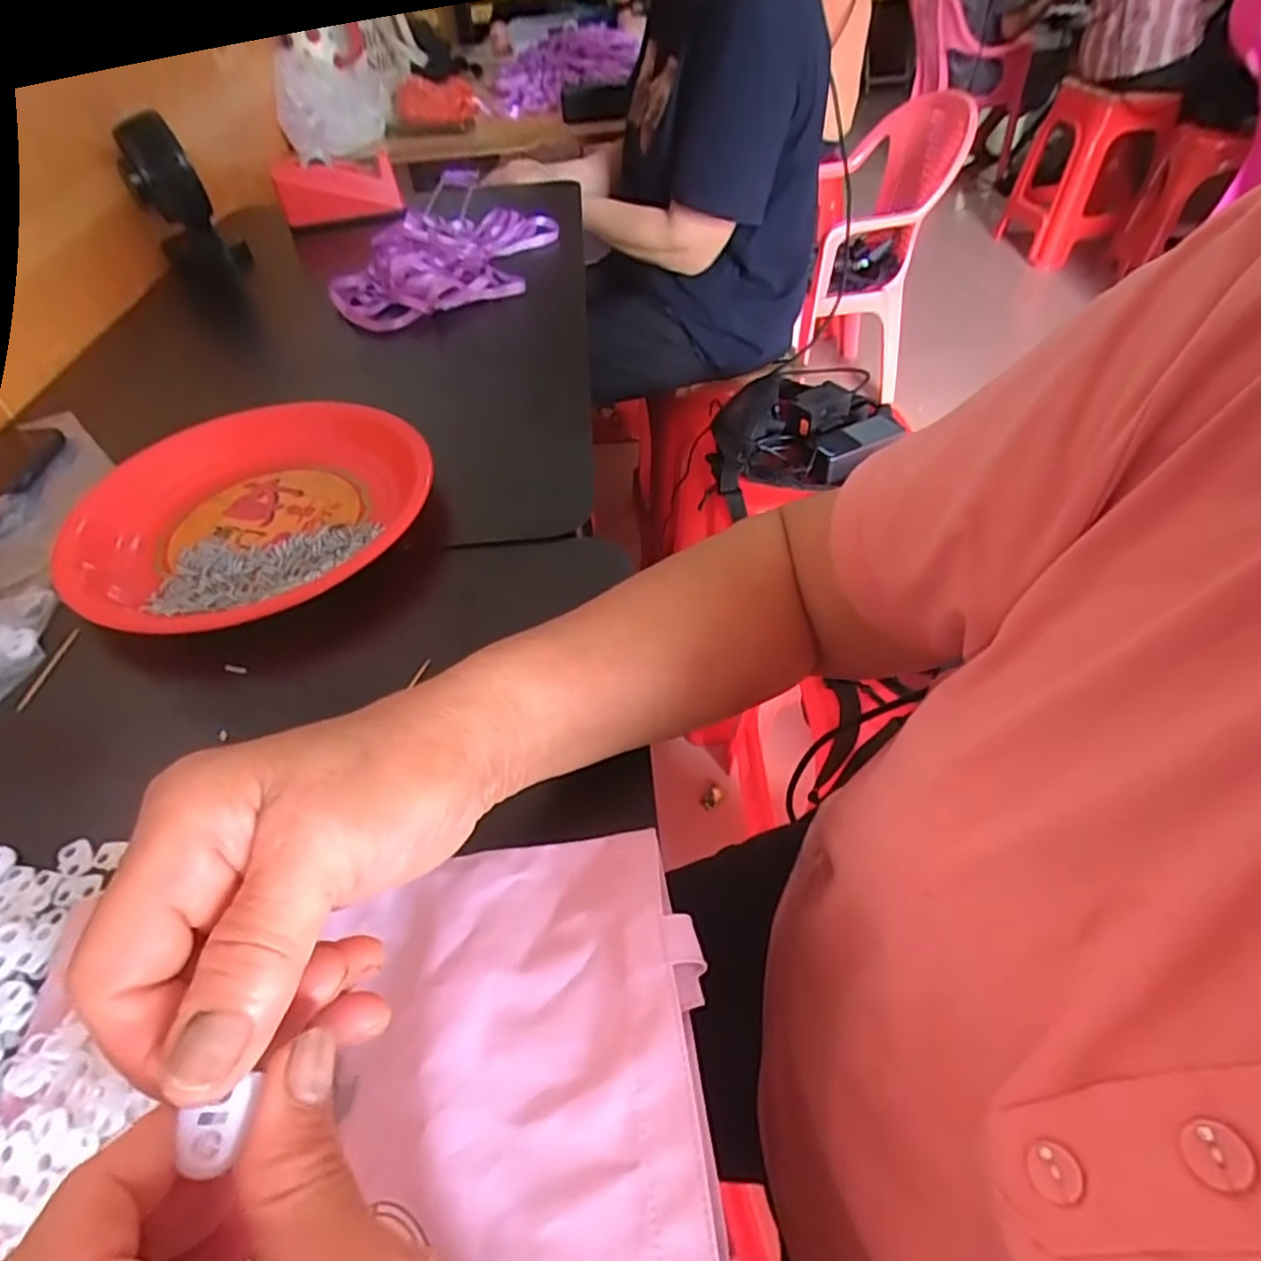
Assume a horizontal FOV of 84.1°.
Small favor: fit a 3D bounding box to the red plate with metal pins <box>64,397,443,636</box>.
[{"bbox_3d":[-0.229,-0.086,0.451,0.175,0.047,0.219,3,47,4],"label":"red plate with metal pins"}]

